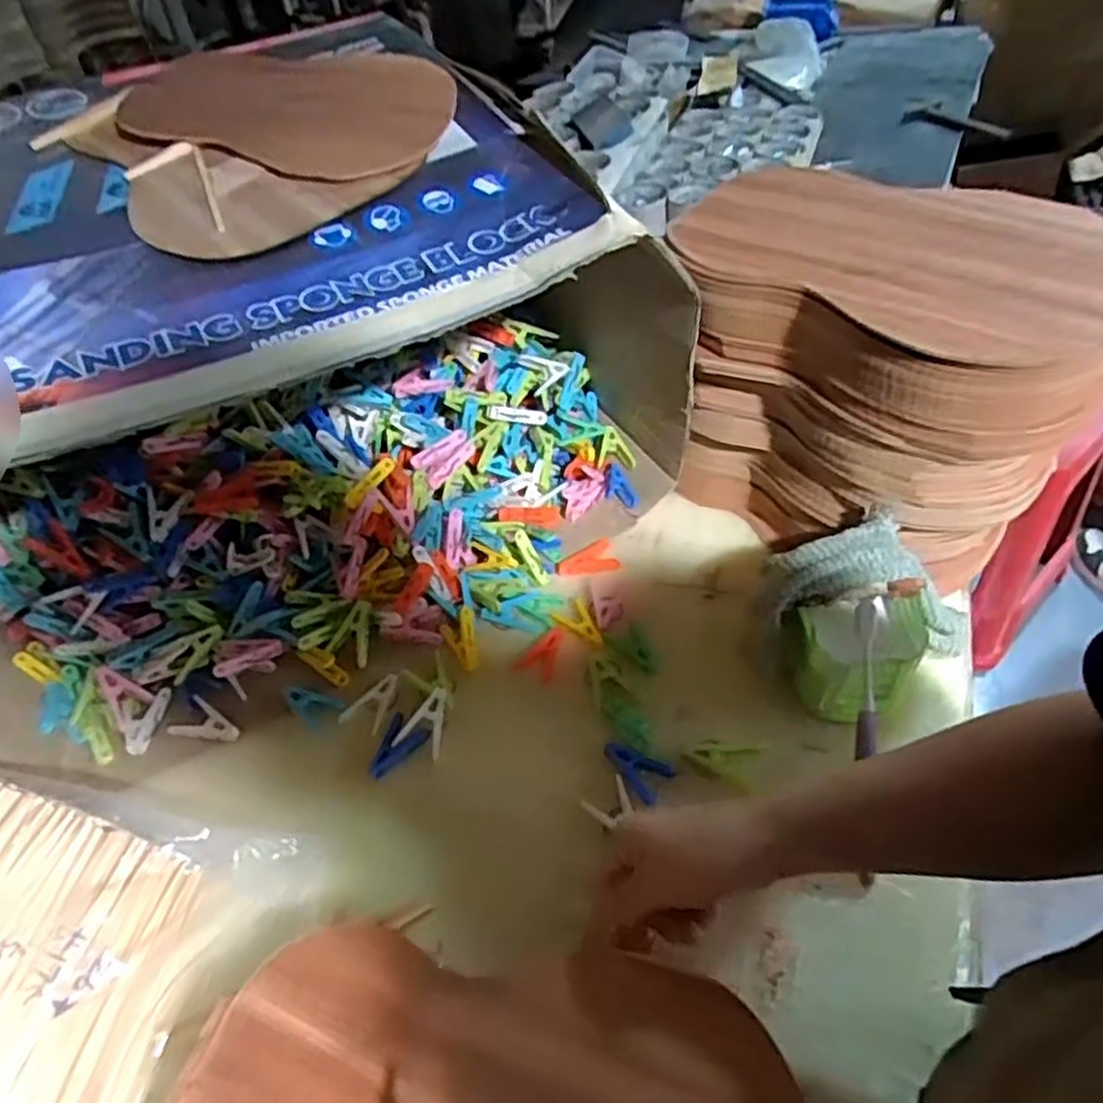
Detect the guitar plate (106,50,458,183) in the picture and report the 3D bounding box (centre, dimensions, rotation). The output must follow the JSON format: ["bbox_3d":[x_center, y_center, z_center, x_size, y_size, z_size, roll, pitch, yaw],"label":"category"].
[{"bbox_3d":[-0.198,-0.363,0.616,0.235,0.012,0.189,17,56,11],"label":"guitar plate"}]

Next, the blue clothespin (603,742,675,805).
[{"bbox_3d":[0.062,0.159,0.565,0.050,0.006,0.031,31,58,29],"label":"blue clothespin"}]

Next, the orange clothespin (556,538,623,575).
[{"bbox_3d":[0.032,0.009,0.696,0.054,0.006,0.034,-18,49,-10],"label":"orange clothespin"}]

